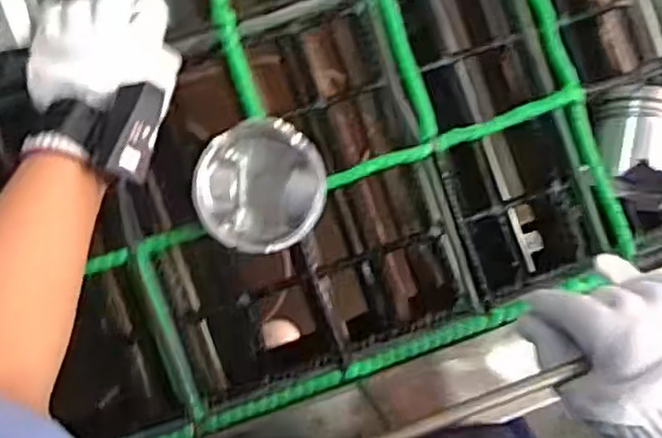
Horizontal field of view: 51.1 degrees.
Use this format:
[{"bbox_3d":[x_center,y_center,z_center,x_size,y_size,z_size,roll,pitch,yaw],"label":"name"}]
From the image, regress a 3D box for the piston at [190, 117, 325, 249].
[{"bbox_3d":[-0.053,-0.024,0.521,0.089,0.075,0.087,5,87,-5],"label":"piston"}]

